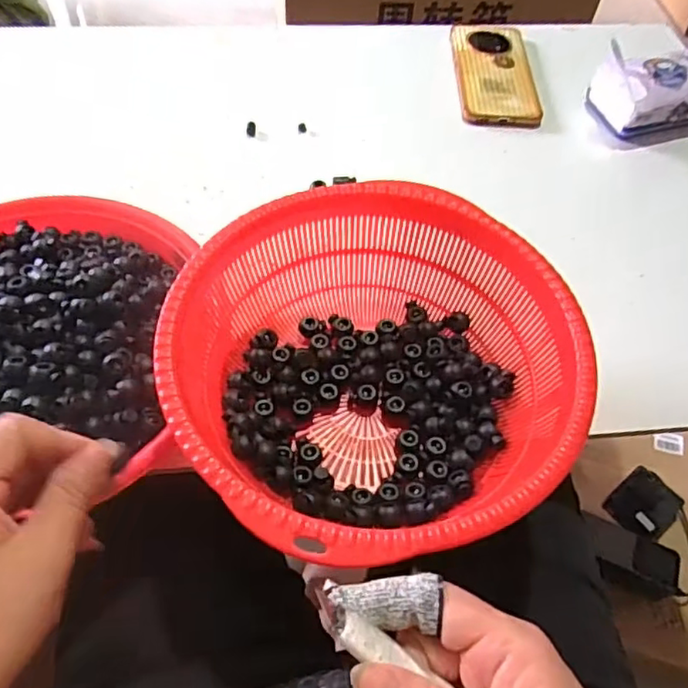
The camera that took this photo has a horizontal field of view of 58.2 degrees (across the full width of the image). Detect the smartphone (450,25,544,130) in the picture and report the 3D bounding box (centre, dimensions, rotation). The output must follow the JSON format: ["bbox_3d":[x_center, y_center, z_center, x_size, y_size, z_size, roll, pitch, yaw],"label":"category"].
[{"bbox_3d":[0.154,-0.283,0.642,0.078,0.014,0.169,2,55,-2],"label":"smartphone"}]

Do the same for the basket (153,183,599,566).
[{"bbox_3d":[0.017,0.021,0.373,0.225,0.084,0.220,2,55,-3],"label":"basket"}]

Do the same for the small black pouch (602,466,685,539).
[{"bbox_3d":[0.405,0.211,0.826,0.091,0.023,0.076,-33,64,-24],"label":"small black pouch"}]

